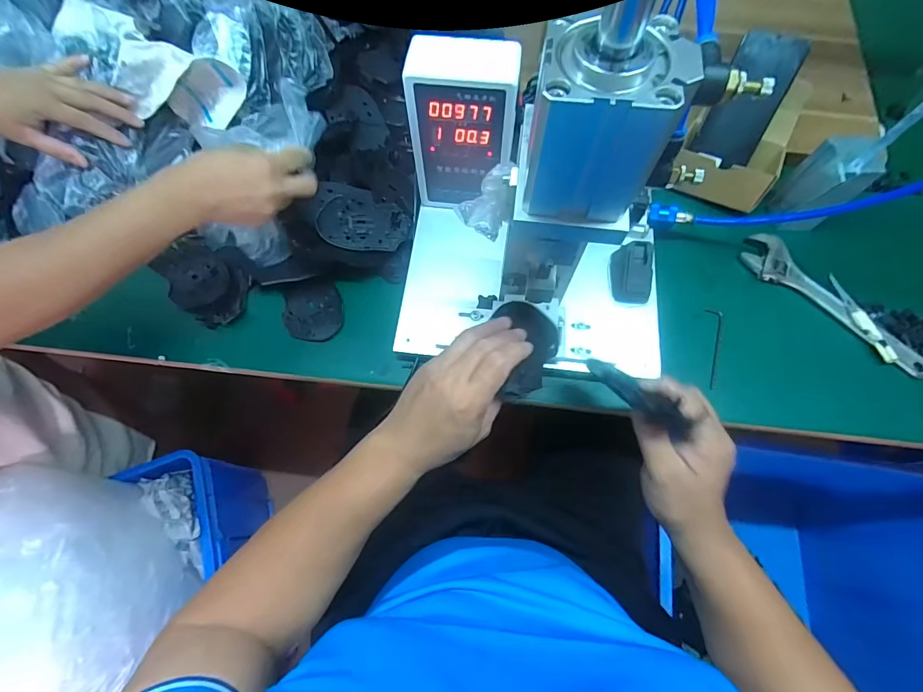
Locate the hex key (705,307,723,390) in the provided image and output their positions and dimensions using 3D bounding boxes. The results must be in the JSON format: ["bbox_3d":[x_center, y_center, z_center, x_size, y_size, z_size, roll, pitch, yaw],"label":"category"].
[{"bbox_3d":[0.305,0.003,0.495,0.018,0.005,0.097,6,76,-2],"label":"hex key"}]

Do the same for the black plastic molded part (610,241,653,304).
[{"bbox_3d":[0.197,-0.084,0.479,0.043,0.044,0.063,3,68,2],"label":"black plastic molded part"}]

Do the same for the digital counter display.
[{"bbox_3d":[-0.002,-0.233,0.466,0.101,0.187,0.047,7,68,4],"label":"digital counter display"}]

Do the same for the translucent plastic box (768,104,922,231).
[{"bbox_3d":[0.425,-0.195,0.471,0.040,0.159,0.068,-42,73,-14],"label":"translucent plastic box"}]

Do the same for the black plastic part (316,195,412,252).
[{"bbox_3d":[-0.121,-0.153,0.519,0.110,0.006,0.078,12,69,-13],"label":"black plastic part"}]

